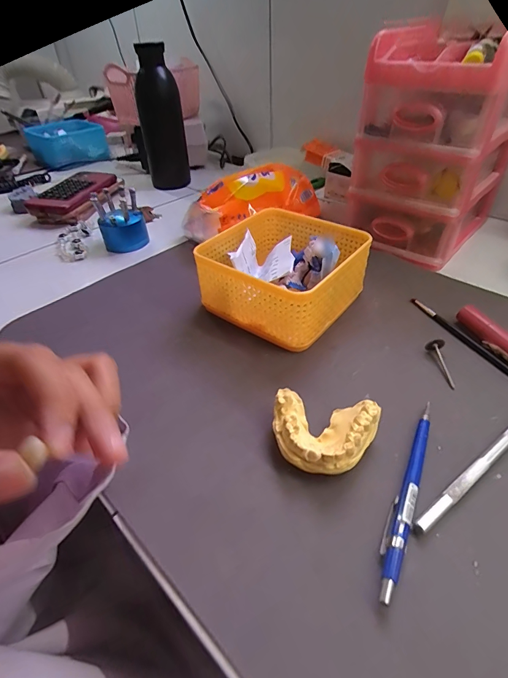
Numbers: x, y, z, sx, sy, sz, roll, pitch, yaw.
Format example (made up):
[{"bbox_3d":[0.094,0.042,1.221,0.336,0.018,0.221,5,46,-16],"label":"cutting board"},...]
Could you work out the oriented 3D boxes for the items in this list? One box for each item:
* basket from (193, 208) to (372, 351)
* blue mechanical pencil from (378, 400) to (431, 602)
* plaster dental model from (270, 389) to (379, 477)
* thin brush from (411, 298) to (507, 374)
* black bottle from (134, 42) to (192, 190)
[{"bbox_3d":[0.030,-0.066,0.367,0.128,0.067,0.130,25,48,30],"label":"basket"},{"bbox_3d":[0.096,0.091,0.225,0.012,0.008,0.132,19,45,25],"label":"blue mechanical pencil"},{"bbox_3d":[0.046,0.063,0.247,0.067,0.025,0.050,7,41,12],"label":"plaster dental model"},{"bbox_3d":[0.198,0.011,0.315,0.012,0.009,0.169,-17,42,-15],"label":"thin brush"},{"bbox_3d":[-0.160,-0.375,0.640,0.072,0.210,0.079,-13,41,-11],"label":"black bottle"}]

